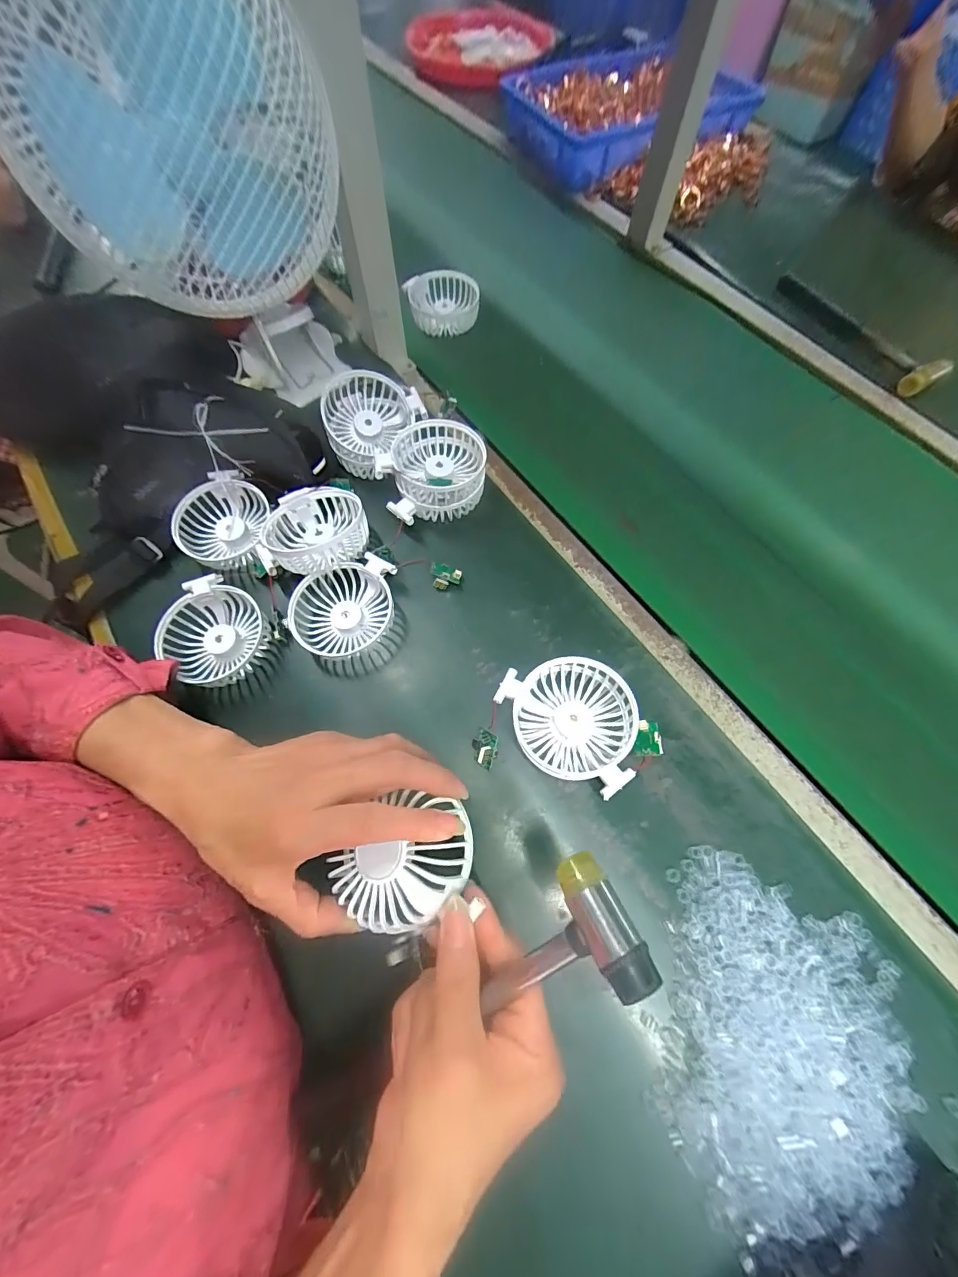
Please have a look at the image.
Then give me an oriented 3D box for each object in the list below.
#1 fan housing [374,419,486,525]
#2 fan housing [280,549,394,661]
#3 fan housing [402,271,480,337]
[{"bbox_3d":[-0.046,-0.165,0.429,0.105,0.050,0.088,-19,70,-8],"label":"fan housing"},{"bbox_3d":[-0.121,-0.028,0.396,0.075,0.048,0.101,36,73,13],"label":"fan housing"},{"bbox_3d":[-0.048,-0.438,0.562,0.096,0.041,0.083,-1,69,-1],"label":"fan housing"}]

